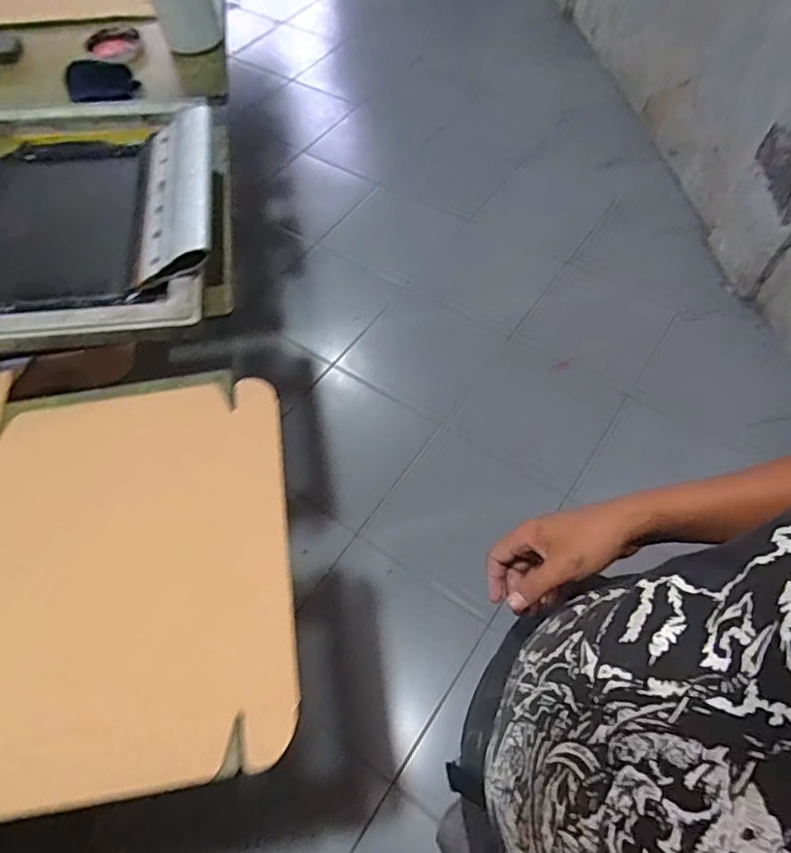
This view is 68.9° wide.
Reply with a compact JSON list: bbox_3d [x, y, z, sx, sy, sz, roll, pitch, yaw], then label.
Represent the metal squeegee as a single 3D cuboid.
[{"bbox_3d":[-0.292,-0.316,0.770,0.103,0.023,0.300,-18,59,10],"label":"metal squeegee"}]

